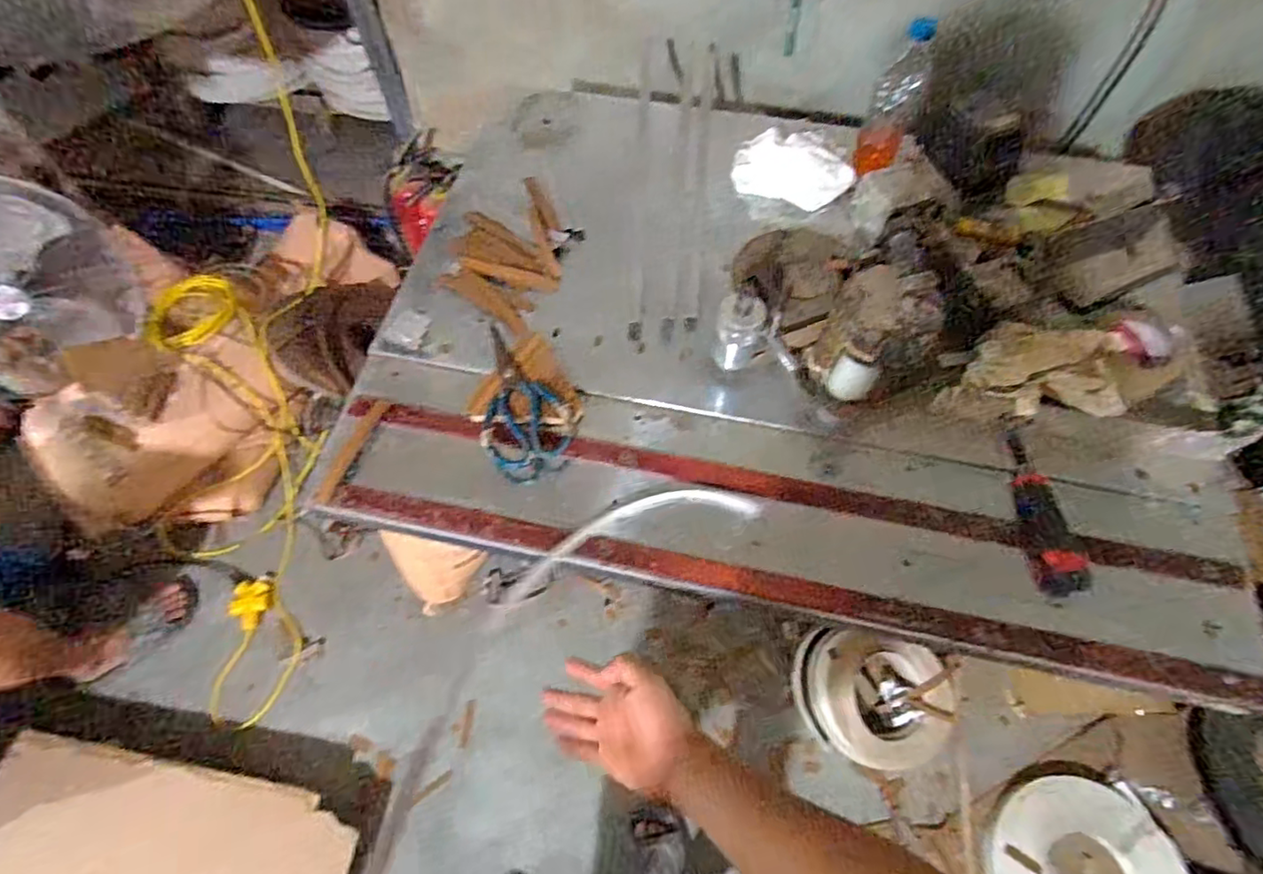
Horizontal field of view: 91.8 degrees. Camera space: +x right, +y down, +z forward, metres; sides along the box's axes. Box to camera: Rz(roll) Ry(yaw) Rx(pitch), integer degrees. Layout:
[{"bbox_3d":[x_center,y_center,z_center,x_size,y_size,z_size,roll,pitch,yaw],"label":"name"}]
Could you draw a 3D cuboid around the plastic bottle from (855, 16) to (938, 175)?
[{"bbox_3d":[0.374,-0.475,0.867,0.069,0.210,0.077,26,65,12],"label":"plastic bottle"}]

